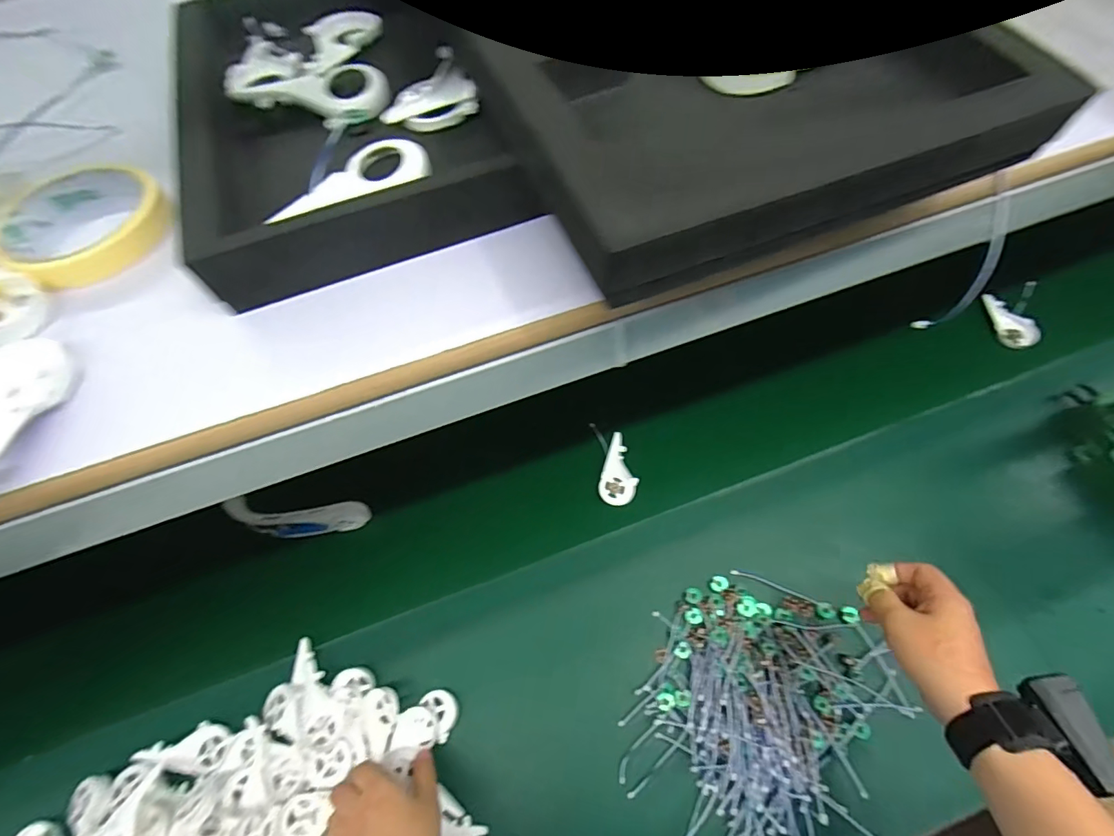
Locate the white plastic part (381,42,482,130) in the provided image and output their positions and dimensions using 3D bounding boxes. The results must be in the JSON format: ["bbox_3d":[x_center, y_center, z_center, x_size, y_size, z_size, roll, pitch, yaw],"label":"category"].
[{"bbox_3d":[-0.080,-0.202,0.301,0.057,0.017,0.048,-16,63,-4],"label":"white plastic part"}]

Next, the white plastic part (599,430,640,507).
[{"bbox_3d":[0.082,0.070,0.660,0.049,0.009,0.097,-2,90,2],"label":"white plastic part"}]

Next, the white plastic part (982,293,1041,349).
[{"bbox_3d":[0.700,-0.152,0.755,0.038,0.030,0.096,-24,64,-8],"label":"white plastic part"}]

